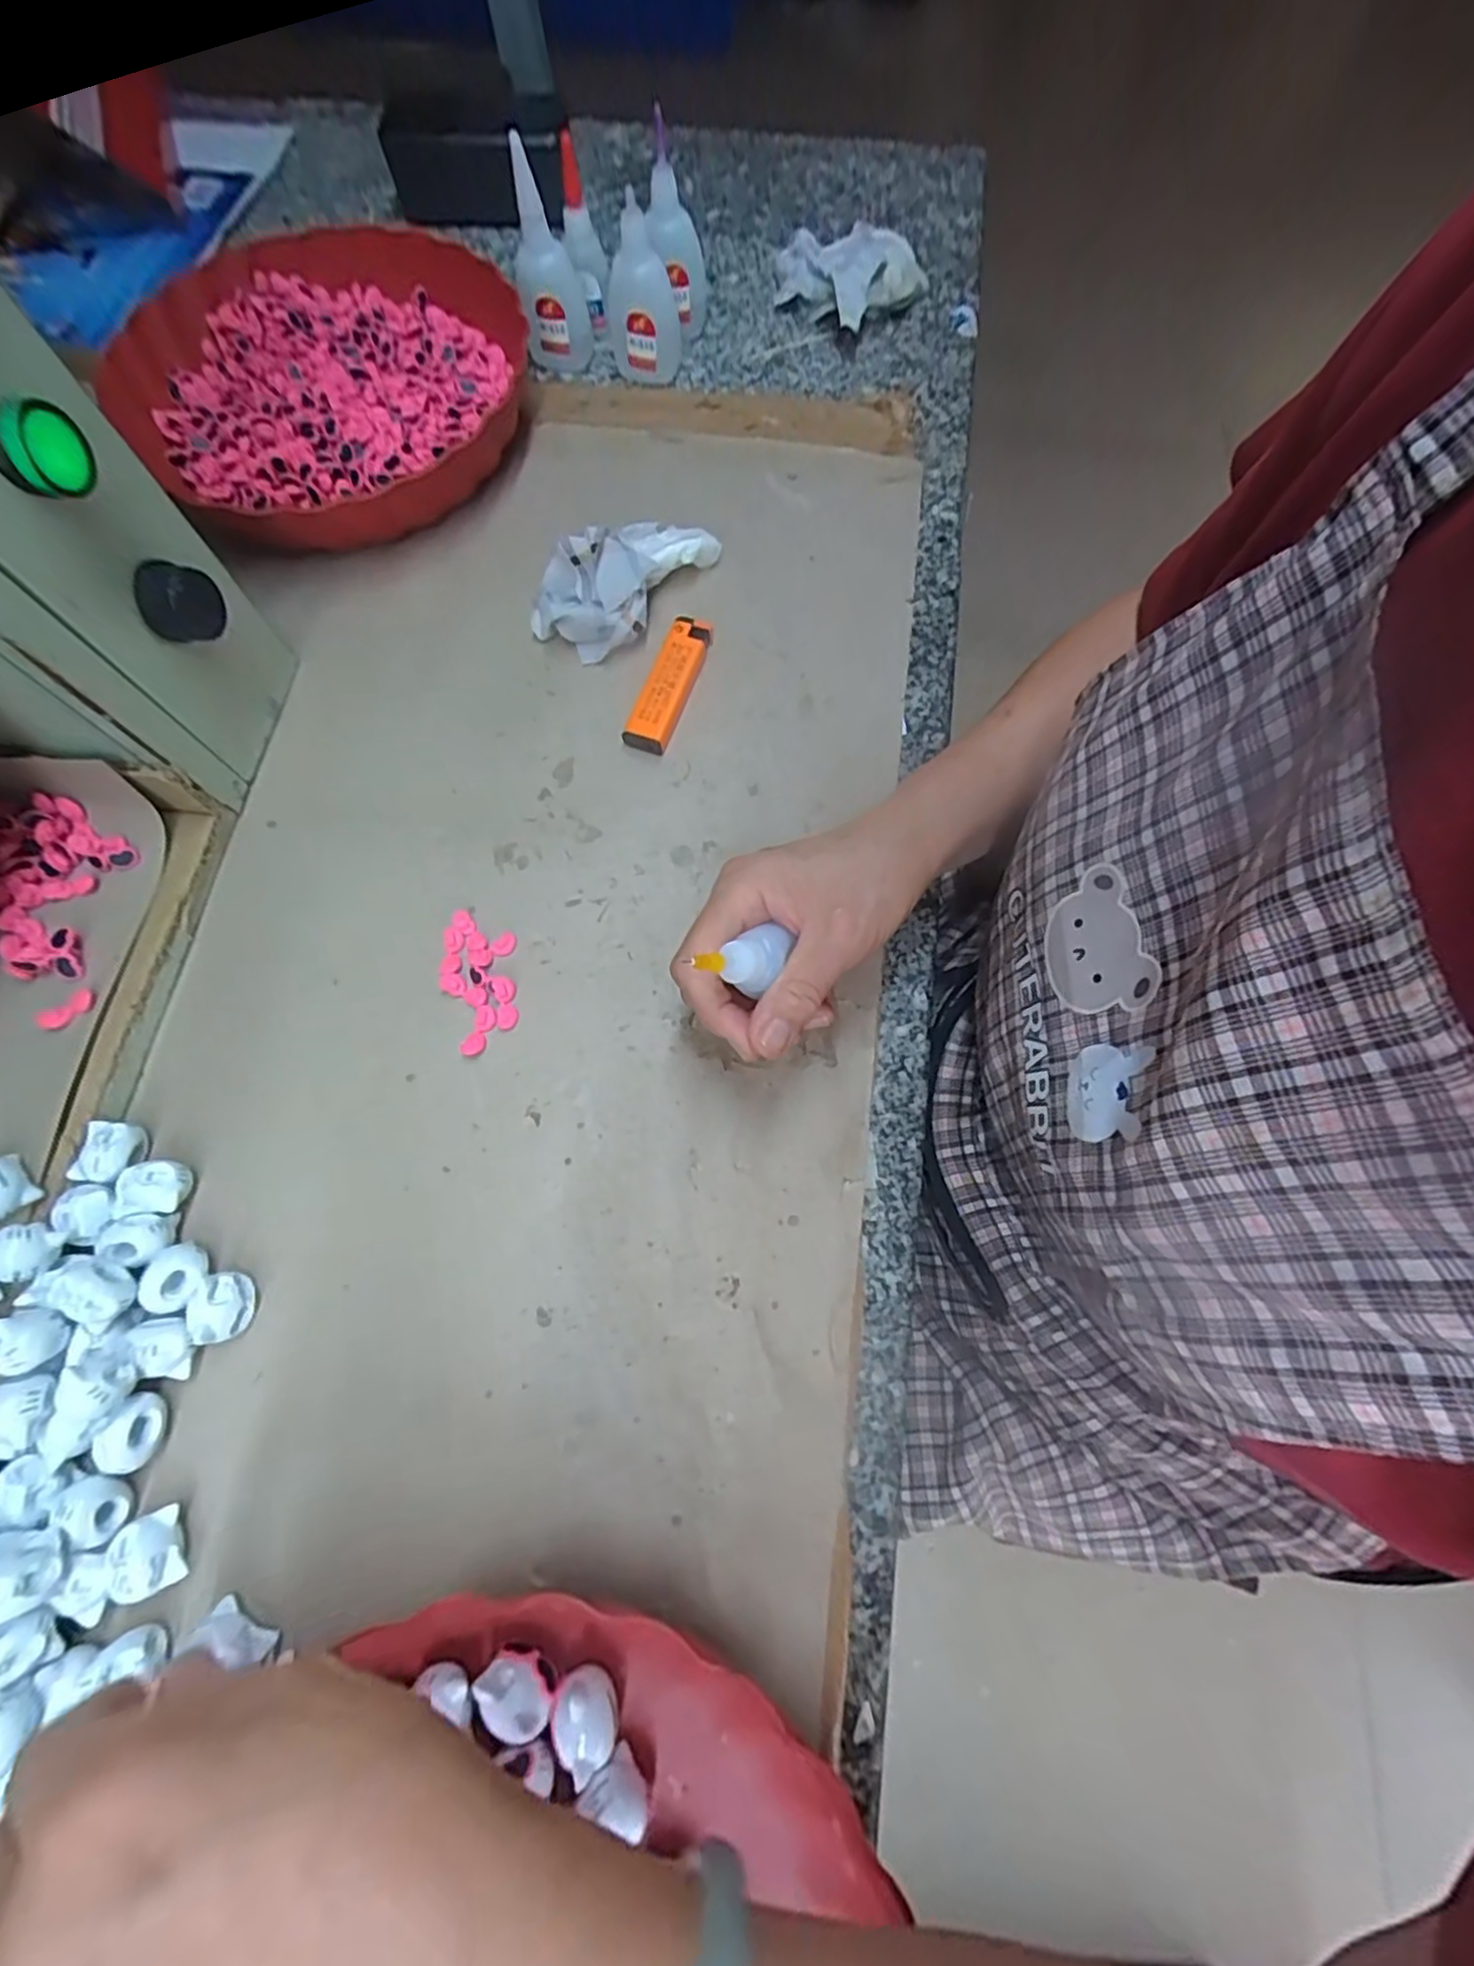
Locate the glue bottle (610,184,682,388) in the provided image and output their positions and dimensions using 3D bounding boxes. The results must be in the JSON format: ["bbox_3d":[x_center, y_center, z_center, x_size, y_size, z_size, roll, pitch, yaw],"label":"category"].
[{"bbox_3d":[-0.059,-0.423,0.430,0.044,0.071,0.040,-4,72,-1],"label":"glue bottle"}]

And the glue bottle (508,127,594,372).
[{"bbox_3d":[-0.112,-0.431,0.415,0.039,0.099,0.041,-10,72,-3],"label":"glue bottle"}]

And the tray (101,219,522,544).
[{"bbox_3d":[-0.248,-0.355,0.417,0.230,0.044,0.251,-4,72,-1],"label":"tray"}]

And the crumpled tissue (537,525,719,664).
[{"bbox_3d":[-0.058,-0.220,0.380,0.108,0.038,0.056,-41,76,-12],"label":"crumpled tissue"}]

